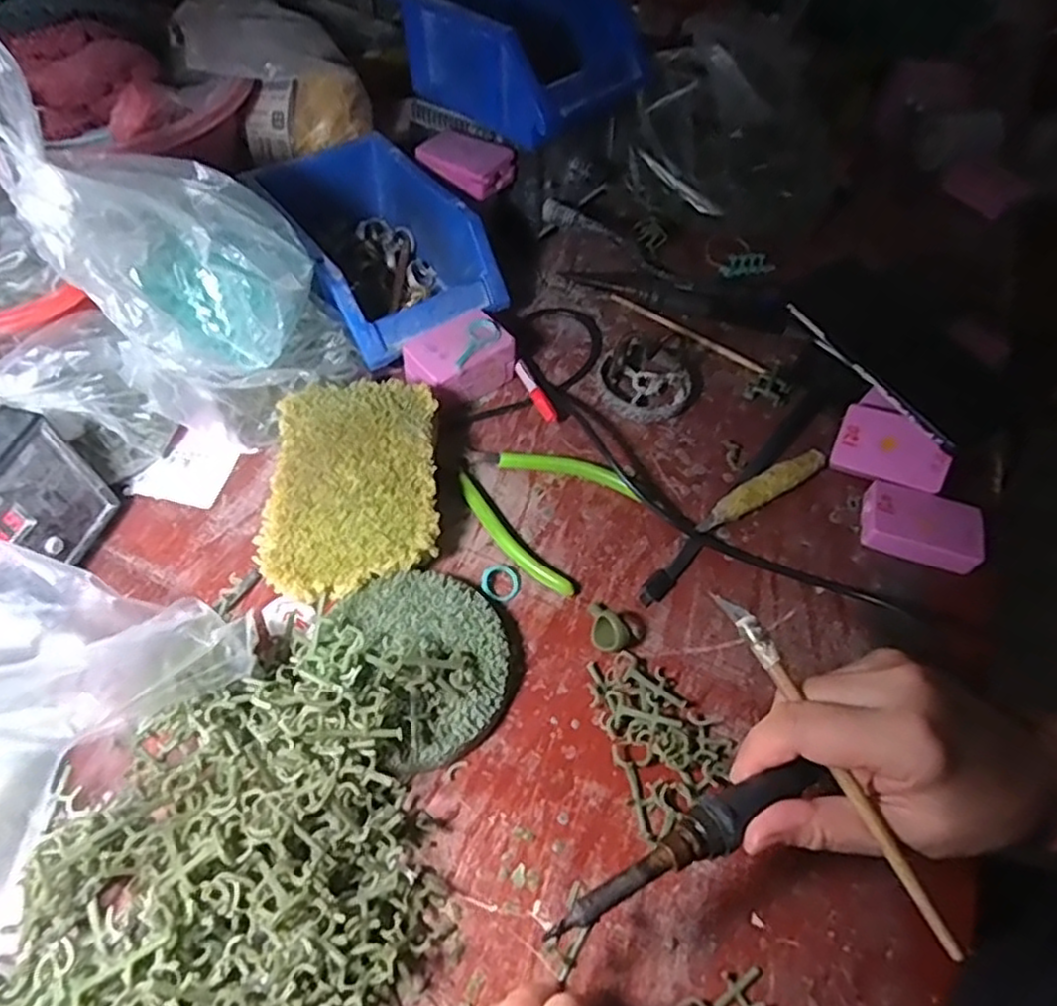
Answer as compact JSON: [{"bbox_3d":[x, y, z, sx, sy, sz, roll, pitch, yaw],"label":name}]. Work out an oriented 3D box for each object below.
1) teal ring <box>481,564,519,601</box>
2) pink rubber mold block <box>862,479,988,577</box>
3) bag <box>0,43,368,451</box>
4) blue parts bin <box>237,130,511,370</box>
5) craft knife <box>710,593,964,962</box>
[{"bbox_3d":[-0.017,0.047,0.411,0.023,0.005,0.022,2,55,-3],"label":"teal ring"},{"bbox_3d":[0.255,0.016,0.449,0.069,0.022,0.045,20,56,9],"label":"pink rubber mold block"},{"bbox_3d":[-0.182,-0.135,0.388,0.101,0.191,0.131,39,61,20],"label":"bag"},{"bbox_3d":[-0.118,-0.192,0.525,0.122,0.078,0.190,-29,62,-22],"label":"blue parts bin"},{"bbox_3d":[0.124,0.103,0.283,0.008,0.009,0.155,-20,65,-18],"label":"craft knife"}]

